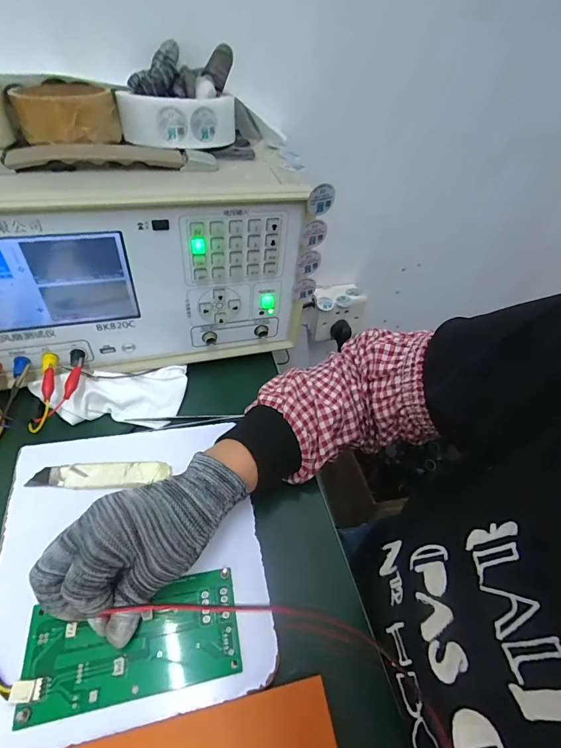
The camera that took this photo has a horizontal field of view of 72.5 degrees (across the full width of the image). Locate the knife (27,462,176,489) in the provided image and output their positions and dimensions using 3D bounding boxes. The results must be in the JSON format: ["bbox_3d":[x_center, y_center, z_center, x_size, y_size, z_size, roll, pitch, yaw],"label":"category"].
[{"bbox_3d":[-0.154,0.087,0.330,0.110,0.008,0.024,2,50,-5],"label":"knife"}]

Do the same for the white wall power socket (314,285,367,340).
[{"bbox_3d":[0.097,-0.108,0.672,0.092,0.079,0.050,-11,52,-16],"label":"white wall power socket"}]

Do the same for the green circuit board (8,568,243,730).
[{"bbox_3d":[-0.096,0.180,0.257,0.134,0.007,0.063,-7,48,-16],"label":"green circuit board"}]

